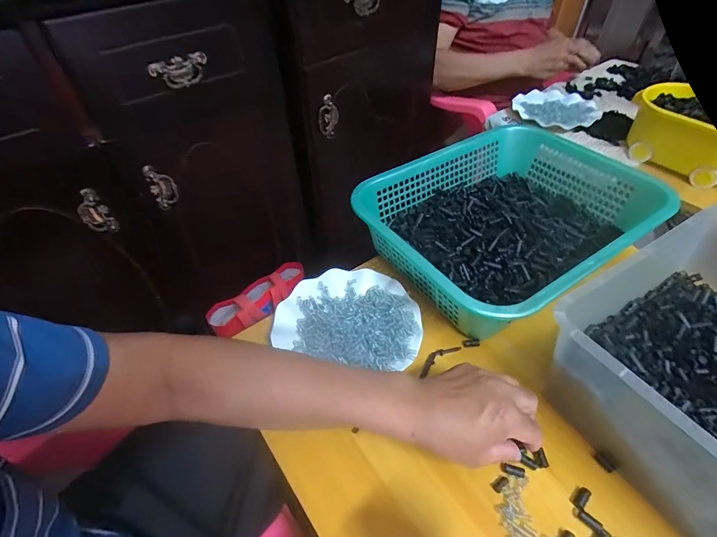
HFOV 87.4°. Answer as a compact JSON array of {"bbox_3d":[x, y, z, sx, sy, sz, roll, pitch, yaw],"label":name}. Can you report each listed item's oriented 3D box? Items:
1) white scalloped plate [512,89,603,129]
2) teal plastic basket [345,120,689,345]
[{"bbox_3d":[0.457,-0.373,0.884,0.179,0.025,0.179,-1,47,1],"label":"white scalloped plate"},{"bbox_3d":[0.216,-0.078,0.551,0.369,0.086,0.288,-27,52,-22],"label":"teal plastic basket"}]

